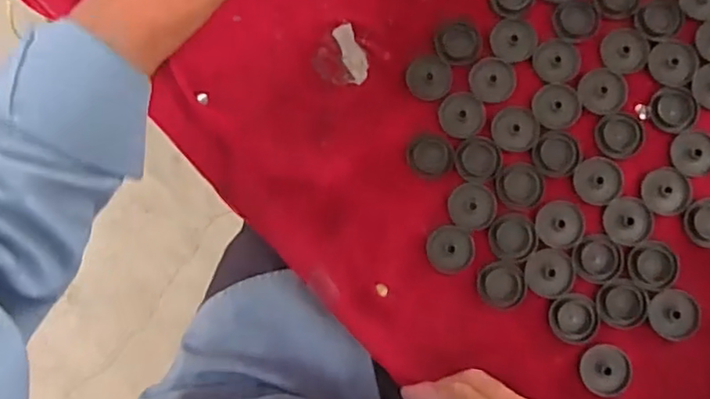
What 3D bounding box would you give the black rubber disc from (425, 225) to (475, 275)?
[{"bbox_3d":[0.068,0.035,0.438,0.033,0.004,0.033,-1,81,4],"label":"black rubber disc"}]

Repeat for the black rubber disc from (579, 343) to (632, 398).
[{"bbox_3d":[0.169,0.115,0.416,0.032,0.004,0.034,-1,81,4],"label":"black rubber disc"}]

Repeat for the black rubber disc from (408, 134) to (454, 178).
[{"bbox_3d":[0.054,-0.031,0.447,0.031,0.005,0.033,-1,81,4],"label":"black rubber disc"}]

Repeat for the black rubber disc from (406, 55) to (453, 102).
[{"bbox_3d":[0.055,-0.090,0.457,0.034,0.004,0.032,-1,81,4],"label":"black rubber disc"}]

